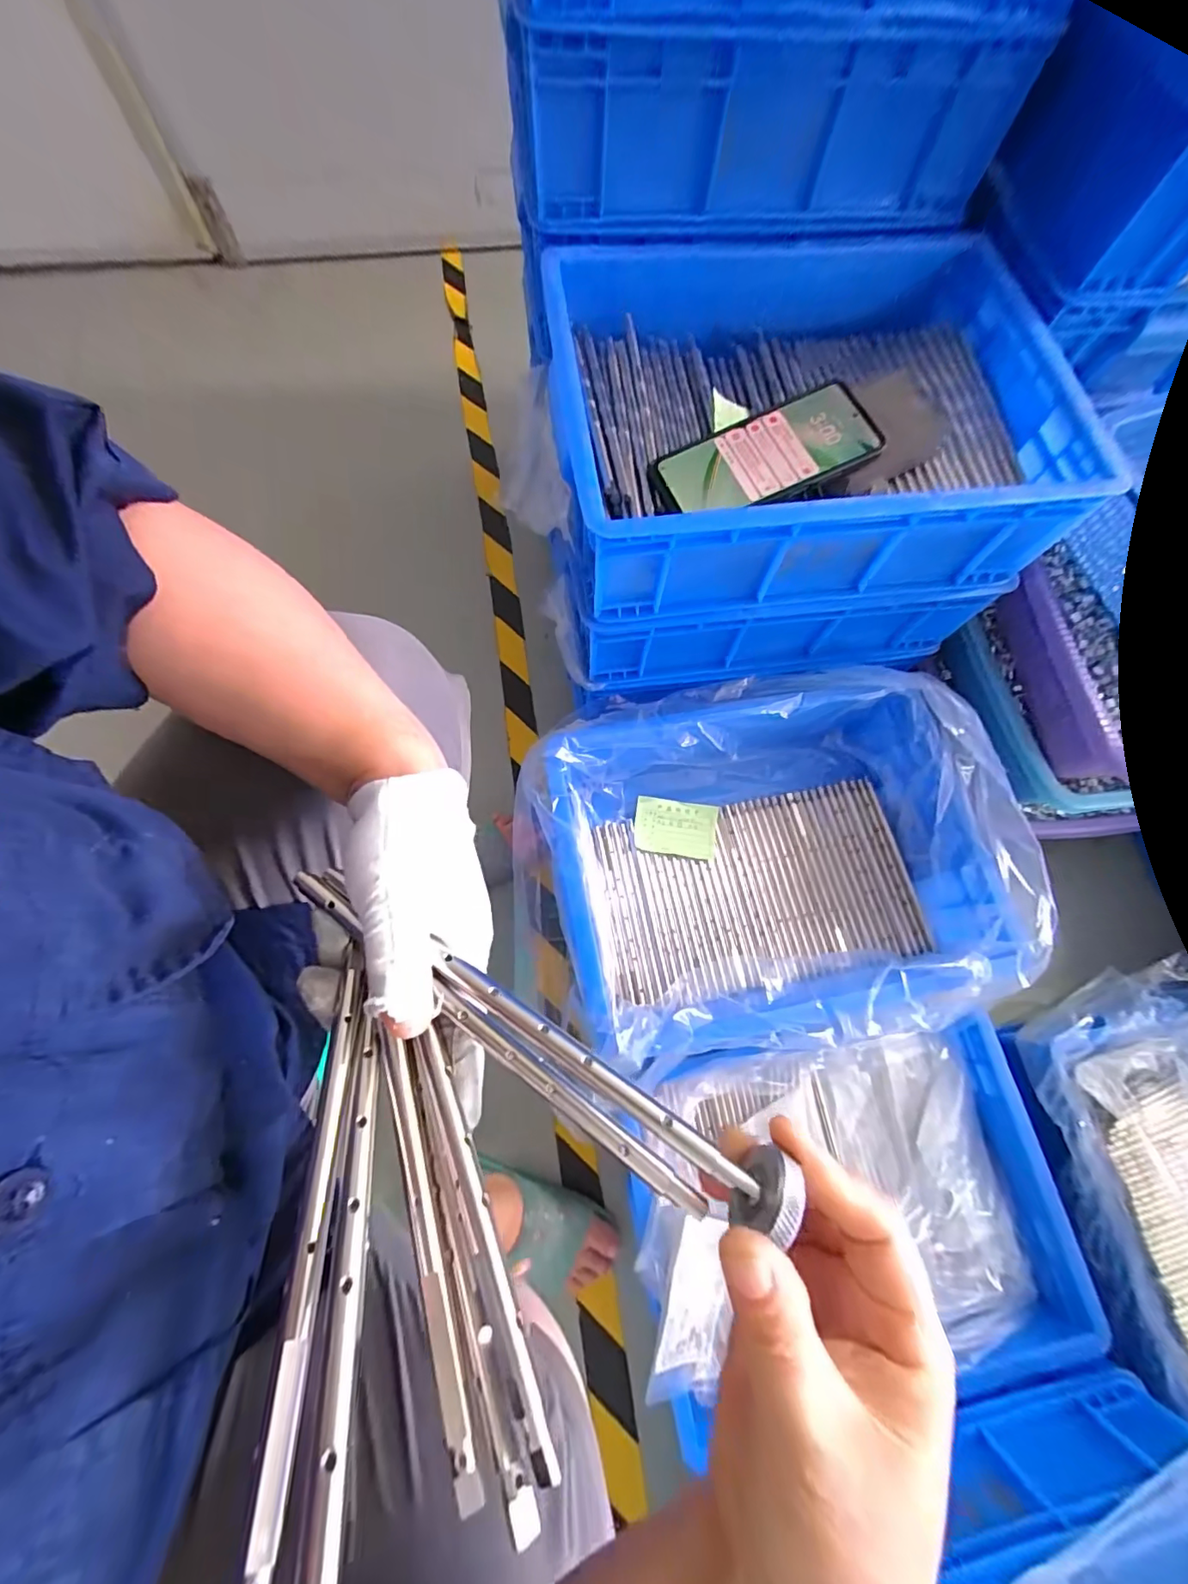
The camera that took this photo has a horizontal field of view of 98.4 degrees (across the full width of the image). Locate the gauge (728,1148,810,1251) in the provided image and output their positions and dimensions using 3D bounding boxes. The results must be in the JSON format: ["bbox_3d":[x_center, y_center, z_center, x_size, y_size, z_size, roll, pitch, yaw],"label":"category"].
[{"bbox_3d":[0.054,0.125,0.159,0.012,0.021,0.025,30,73,7],"label":"gauge"}]

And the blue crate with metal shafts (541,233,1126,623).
[{"bbox_3d":[0.167,-0.325,0.455,0.391,0.115,0.311,-7,73,-4],"label":"blue crate with metal shafts"}]

